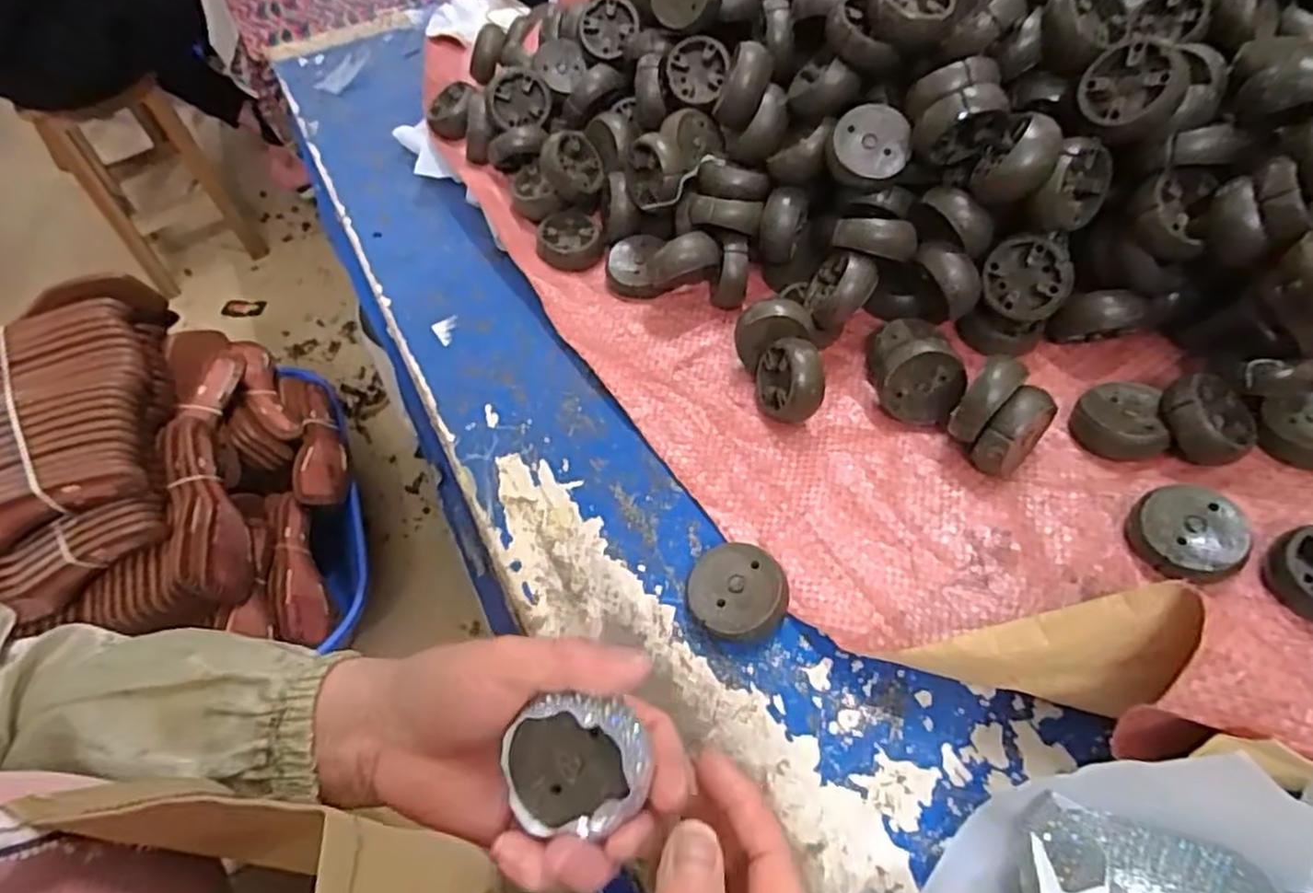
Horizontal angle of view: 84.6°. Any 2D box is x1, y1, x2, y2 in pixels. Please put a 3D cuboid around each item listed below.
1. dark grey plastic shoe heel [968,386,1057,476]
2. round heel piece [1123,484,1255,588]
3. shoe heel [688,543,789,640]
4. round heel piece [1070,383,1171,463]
[{"bbox_3d":[0.206,-0.008,0.413,0.053,0.049,0.021,-37,58,-21],"label":"dark grey plastic shoe heel"},{"bbox_3d":[0.279,0.046,0.376,0.048,0.019,0.050,-3,53,4],"label":"round heel piece"},{"bbox_3d":[0.043,0.078,0.380,0.050,0.025,0.047,10,55,13],"label":"shoe heel"},{"bbox_3d":[0.273,-0.016,0.427,0.043,0.023,0.046,-3,53,4],"label":"round heel piece"}]

